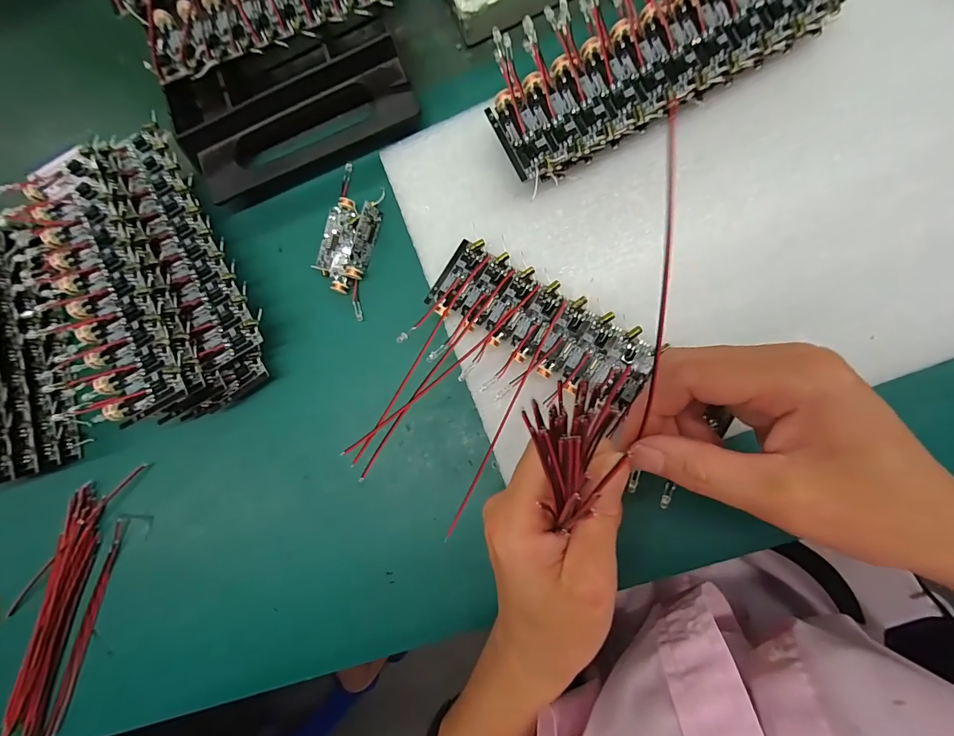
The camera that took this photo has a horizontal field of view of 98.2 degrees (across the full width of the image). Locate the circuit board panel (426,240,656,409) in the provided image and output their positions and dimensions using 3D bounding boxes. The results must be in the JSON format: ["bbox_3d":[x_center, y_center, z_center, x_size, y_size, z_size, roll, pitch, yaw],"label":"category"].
[{"bbox_3d":[0.033,-0.023,0.216,0.117,0.007,0.045,29,92,8],"label":"circuit board panel"}]

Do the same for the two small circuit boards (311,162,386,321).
[{"bbox_3d":[-0.075,-0.076,0.244,0.029,0.015,0.088,10,89,7],"label":"two small circuit boards"}]

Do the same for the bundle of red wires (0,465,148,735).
[{"bbox_3d":[-0.248,0.147,0.248,0.034,0.018,0.180,16,90,7],"label":"bundle of red wires"}]

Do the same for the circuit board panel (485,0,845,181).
[{"bbox_3d":[0.083,-0.158,0.206,0.164,0.032,0.071,-30,82,6],"label":"circuit board panel"}]

